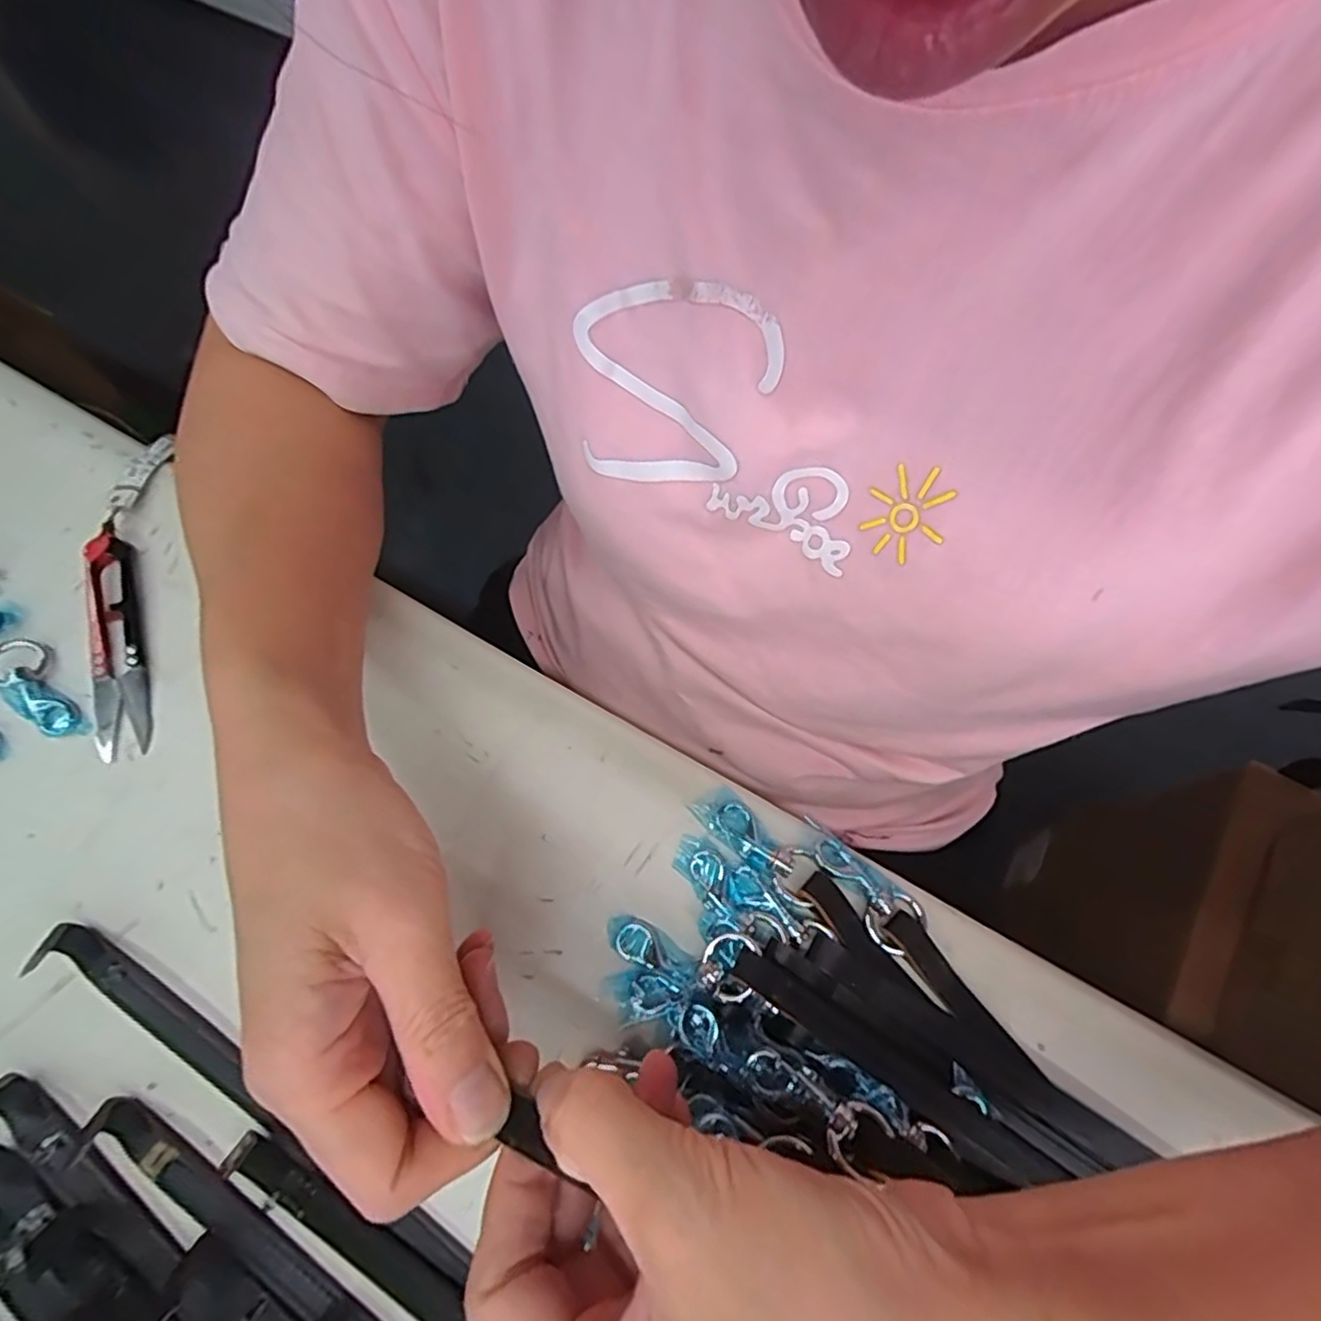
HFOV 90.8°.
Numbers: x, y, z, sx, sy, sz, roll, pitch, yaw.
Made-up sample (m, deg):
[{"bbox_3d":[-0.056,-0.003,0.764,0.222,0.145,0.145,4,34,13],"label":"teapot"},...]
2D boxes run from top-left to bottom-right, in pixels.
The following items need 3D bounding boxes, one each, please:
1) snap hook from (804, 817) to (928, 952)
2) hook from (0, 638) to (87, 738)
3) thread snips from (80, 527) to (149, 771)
[{"bbox_3d":[0.075,0.087,0.252,0.056,0.004,0.022,38,71,14],"label":"snap hook"},{"bbox_3d":[-0.272,0.012,0.283,0.057,0.009,0.021,42,72,15],"label":"hook"},{"bbox_3d":[-0.245,-0.012,0.291,0.023,0.018,0.109,-17,68,-9],"label":"thread snips"}]

